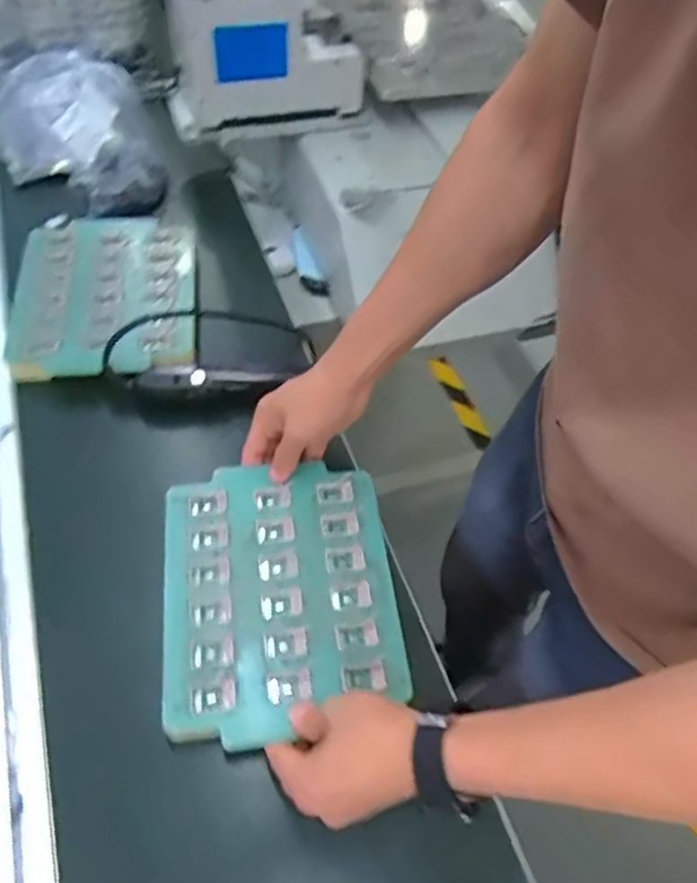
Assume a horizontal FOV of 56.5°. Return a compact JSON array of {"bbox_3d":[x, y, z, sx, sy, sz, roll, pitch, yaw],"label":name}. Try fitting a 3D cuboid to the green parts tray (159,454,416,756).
[{"bbox_3d":[-0.055,0.116,0.515,0.174,0.018,0.210,-5,57,-7],"label":"green parts tray"}]

